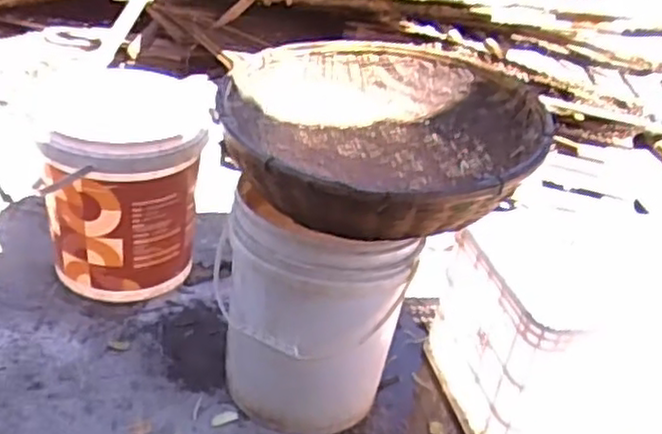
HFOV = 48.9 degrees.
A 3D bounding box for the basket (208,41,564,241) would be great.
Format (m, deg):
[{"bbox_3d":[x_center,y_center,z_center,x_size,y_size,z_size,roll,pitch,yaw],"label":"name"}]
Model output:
[{"bbox_3d":[0.057,-0.120,1.121,0.492,0.146,0.465,8,29,-4],"label":"basket"}]

